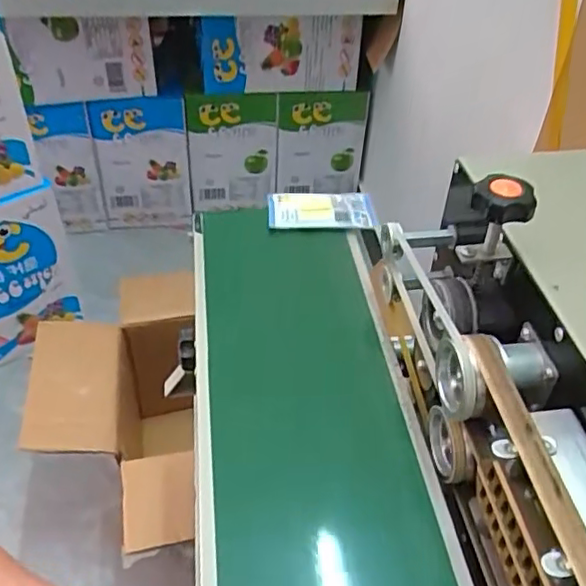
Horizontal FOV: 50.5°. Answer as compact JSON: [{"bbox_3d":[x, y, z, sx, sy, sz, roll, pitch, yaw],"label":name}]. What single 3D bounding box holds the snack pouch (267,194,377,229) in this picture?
[{"bbox_3d":[0.029,-0.083,0.616,0.108,0.016,0.074,1,34,-6],"label":"snack pouch"}]

